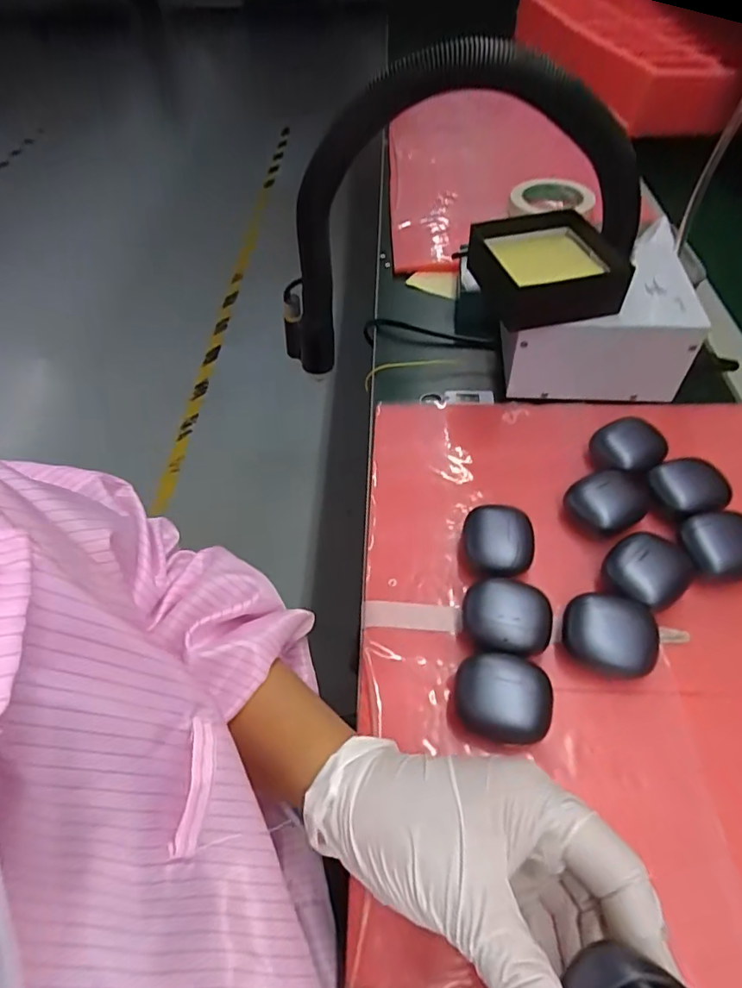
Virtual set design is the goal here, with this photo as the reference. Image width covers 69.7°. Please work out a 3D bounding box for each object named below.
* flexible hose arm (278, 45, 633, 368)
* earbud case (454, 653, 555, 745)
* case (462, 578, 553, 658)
[{"bbox_3d":[0.066,-0.229,0.463,0.299,0.260,0.077,-8,52,-4],"label":"flexible hose arm"},{"bbox_3d":[0.080,0.125,0.322,0.055,0.031,0.047,1,51,3],"label":"earbud case"},{"bbox_3d":[0.091,0.085,0.355,0.055,0.029,0.049,1,52,3],"label":"case"}]

